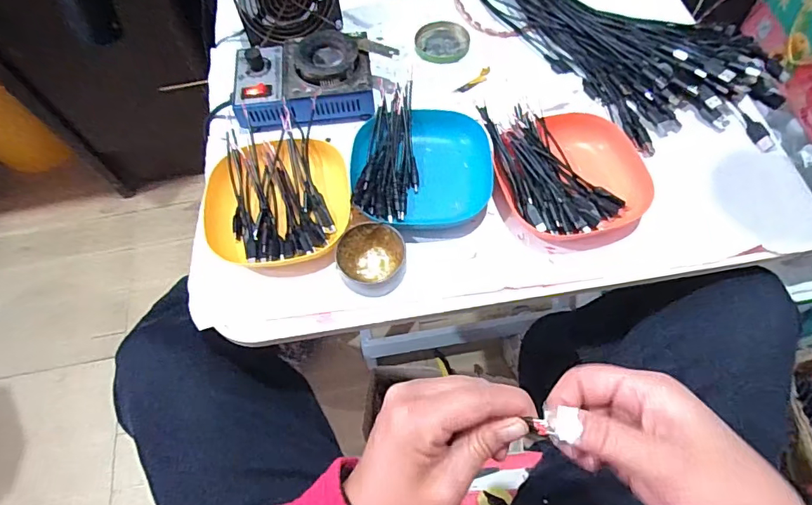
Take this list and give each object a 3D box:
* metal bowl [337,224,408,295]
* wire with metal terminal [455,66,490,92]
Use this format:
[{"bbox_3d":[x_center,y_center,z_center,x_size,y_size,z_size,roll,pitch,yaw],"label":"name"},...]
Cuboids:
[{"bbox_3d":[-0.031,0.005,0.445,0.061,0.027,0.065,-1,64,2],"label":"metal bowl"},{"bbox_3d":[0.082,-0.202,0.564,0.053,0.004,0.014,-37,68,-15],"label":"wire with metal terminal"}]

